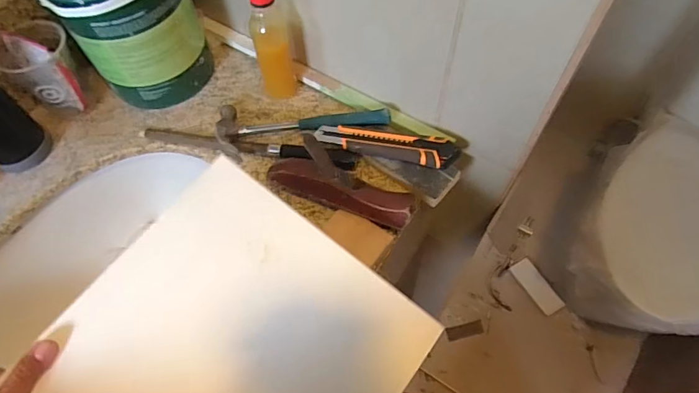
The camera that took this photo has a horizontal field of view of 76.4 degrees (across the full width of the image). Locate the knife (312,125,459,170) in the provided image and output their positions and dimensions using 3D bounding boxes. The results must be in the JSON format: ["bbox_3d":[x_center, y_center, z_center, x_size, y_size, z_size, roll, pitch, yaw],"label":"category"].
[{"bbox_3d":[0.051,-0.072,0.604,0.190,0.018,0.048,10,61,8],"label":"knife"}]

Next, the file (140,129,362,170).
[{"bbox_3d":[-0.146,-0.073,0.633,0.322,0.026,0.024,8,61,7],"label":"file"}]

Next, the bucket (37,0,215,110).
[{"bbox_3d":[-0.304,-0.263,0.629,0.174,0.218,0.193,-25,63,-11],"label":"bucket"}]

